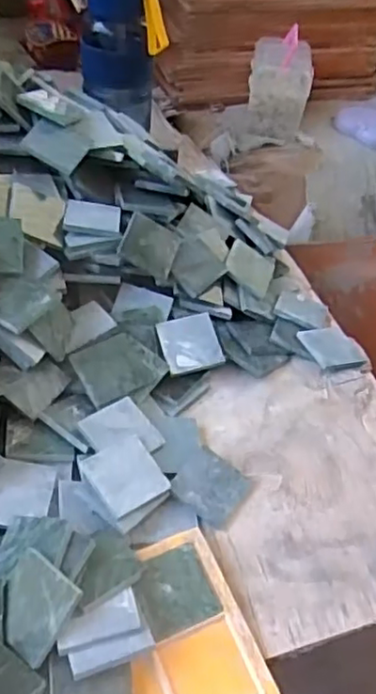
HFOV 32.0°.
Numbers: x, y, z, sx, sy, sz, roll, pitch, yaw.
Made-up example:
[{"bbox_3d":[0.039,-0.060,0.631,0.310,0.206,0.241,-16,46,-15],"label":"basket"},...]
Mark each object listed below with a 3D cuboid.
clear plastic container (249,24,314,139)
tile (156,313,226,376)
[{"bbox_3d":[0.136,-0.392,0.980,0.093,0.125,0.073,11,45,5],"label":"clear plastic container"},{"bbox_3d":[0.003,-0.003,0.571,0.049,0.004,0.049,-15,73,-10],"label":"tile"}]

